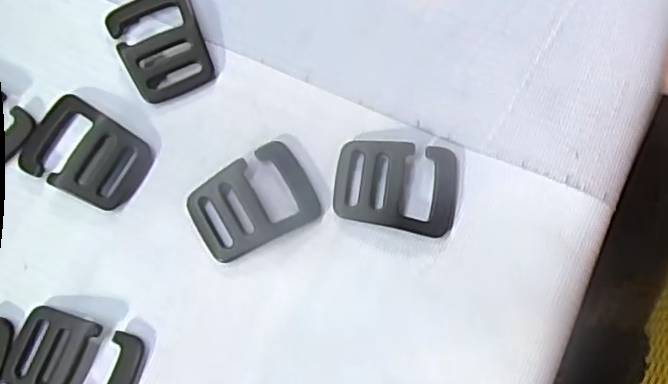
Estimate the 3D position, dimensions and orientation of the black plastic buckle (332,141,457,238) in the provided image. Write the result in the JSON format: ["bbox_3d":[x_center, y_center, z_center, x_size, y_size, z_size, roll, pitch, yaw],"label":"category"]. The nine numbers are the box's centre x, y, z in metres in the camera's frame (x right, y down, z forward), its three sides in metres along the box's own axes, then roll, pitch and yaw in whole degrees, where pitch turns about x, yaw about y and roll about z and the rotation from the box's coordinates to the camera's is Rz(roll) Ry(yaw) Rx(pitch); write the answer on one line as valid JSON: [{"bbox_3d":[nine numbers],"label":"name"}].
[{"bbox_3d":[0.023,-0.003,0.216,0.044,0.005,0.032,11,79,2],"label":"black plastic buckle"}]

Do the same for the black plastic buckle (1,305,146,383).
[{"bbox_3d":[-0.089,0.059,0.202,0.043,0.007,0.032,19,80,4],"label":"black plastic buckle"}]

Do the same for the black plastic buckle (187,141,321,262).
[{"bbox_3d":[-0.030,0.004,0.214,0.043,0.005,0.031,-29,80,-5],"label":"black plastic buckle"}]

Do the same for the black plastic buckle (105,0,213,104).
[{"bbox_3d":[-0.066,-0.057,0.226,0.032,0.007,0.042,-23,80,-4],"label":"black plastic buckle"}]

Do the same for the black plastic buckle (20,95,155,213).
[{"bbox_3d":[-0.091,-0.014,0.217,0.045,0.006,0.031,33,81,6],"label":"black plastic buckle"}]

